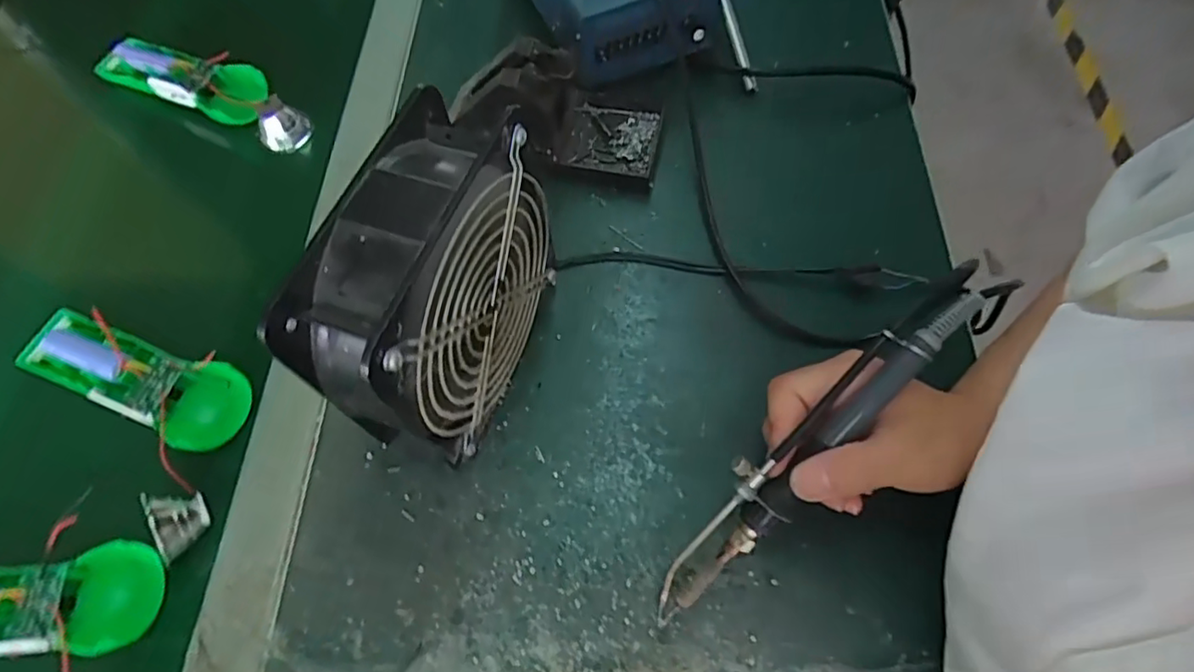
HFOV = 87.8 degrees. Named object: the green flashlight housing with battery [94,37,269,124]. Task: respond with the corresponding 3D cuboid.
[{"bbox_3d":[-0.317,-0.199,0.475,0.142,0.029,0.041,17,65,13],"label":"green flashlight housing with battery"}]

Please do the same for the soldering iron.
[{"bbox_3d":[0.097,0.051,0.286,0.029,0.023,0.217,43,99,22],"label":"soldering iron"}]

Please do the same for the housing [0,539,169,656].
[{"bbox_3d":[-0.314,0.144,0.327,0.147,0.026,0.050,-8,61,-3],"label":"housing"}]

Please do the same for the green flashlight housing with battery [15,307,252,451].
[{"bbox_3d":[-0.284,0.026,0.381,0.148,0.025,0.050,16,65,12],"label":"green flashlight housing with battery"}]

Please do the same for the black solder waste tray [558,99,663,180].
[{"bbox_3d":[0.011,-0.147,0.461,0.067,0.018,0.057,5,63,7],"label":"black solder waste tray"}]

